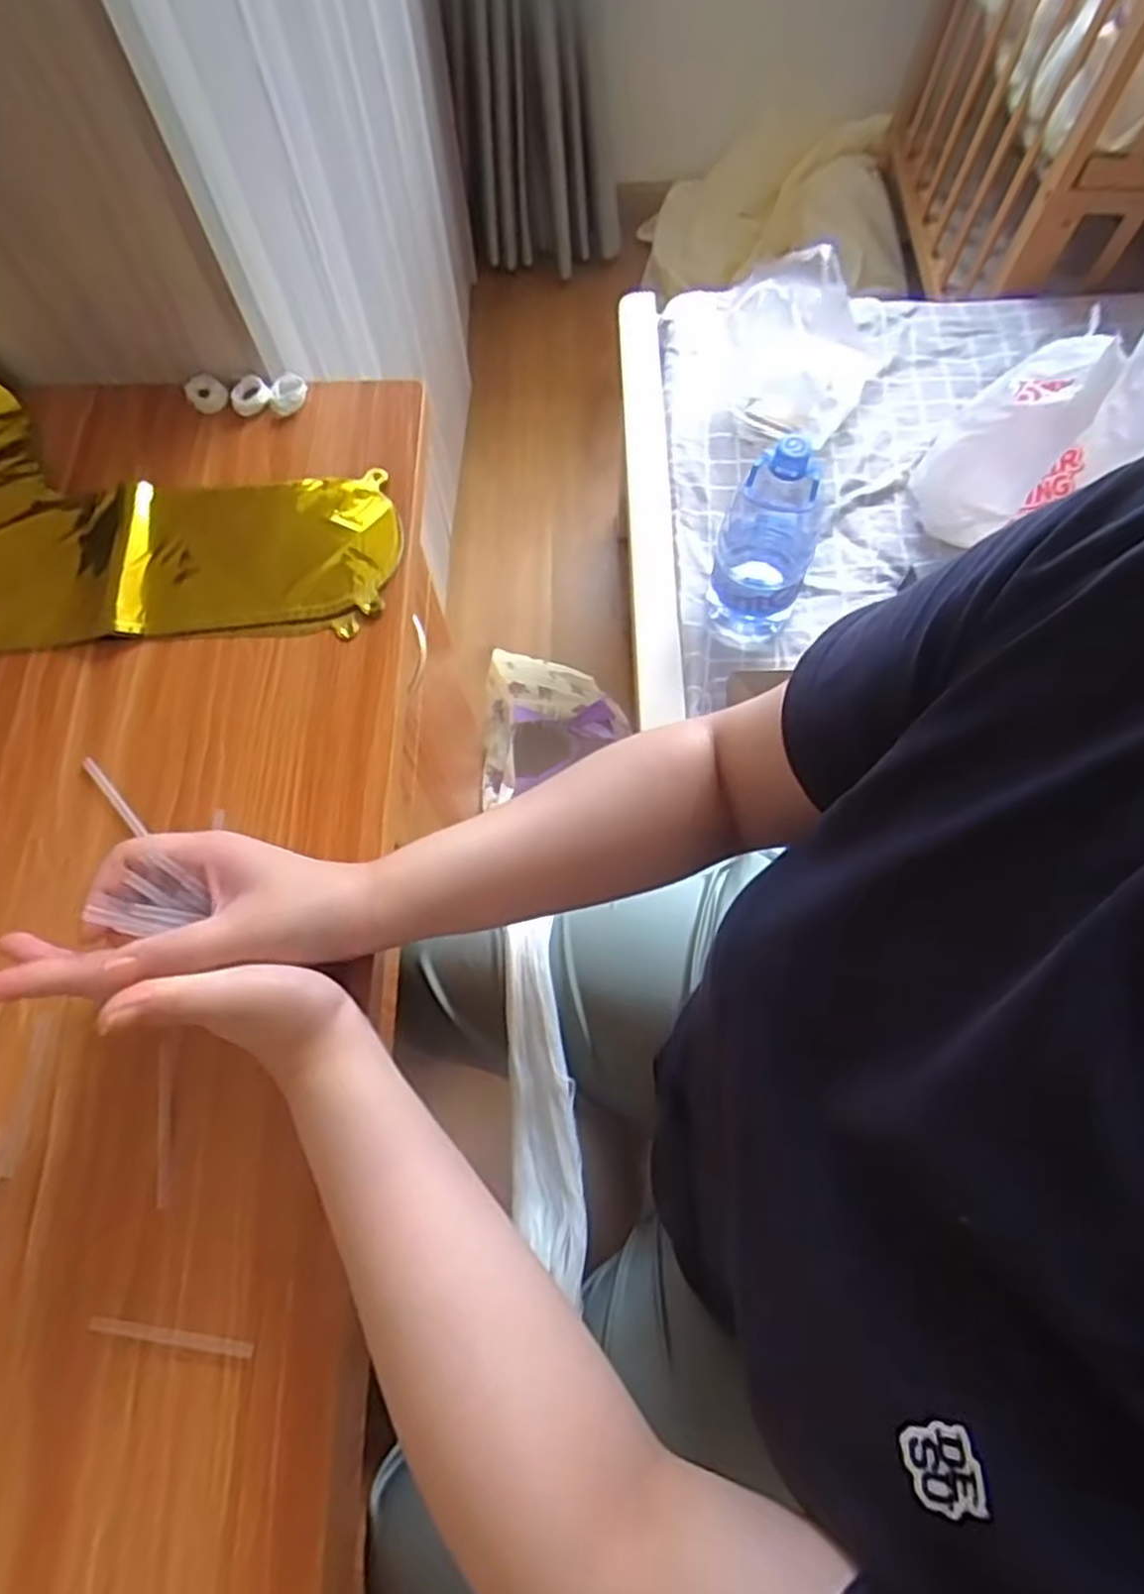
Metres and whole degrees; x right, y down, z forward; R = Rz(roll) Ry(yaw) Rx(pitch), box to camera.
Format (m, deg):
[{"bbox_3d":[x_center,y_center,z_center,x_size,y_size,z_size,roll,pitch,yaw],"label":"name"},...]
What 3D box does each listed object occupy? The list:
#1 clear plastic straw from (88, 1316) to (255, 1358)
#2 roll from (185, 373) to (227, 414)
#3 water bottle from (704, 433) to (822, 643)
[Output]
[{"bbox_3d":[-0.190,0.257,0.368,0.079,0.004,0.007,8,68,3],"label":"clear plastic straw"},{"bbox_3d":[-0.282,-0.311,0.597,0.034,0.005,0.027,30,103,3],"label":"roll"},{"bbox_3d":[0.209,-0.275,0.824,0.098,0.249,0.093,15,69,8],"label":"water bottle"}]

